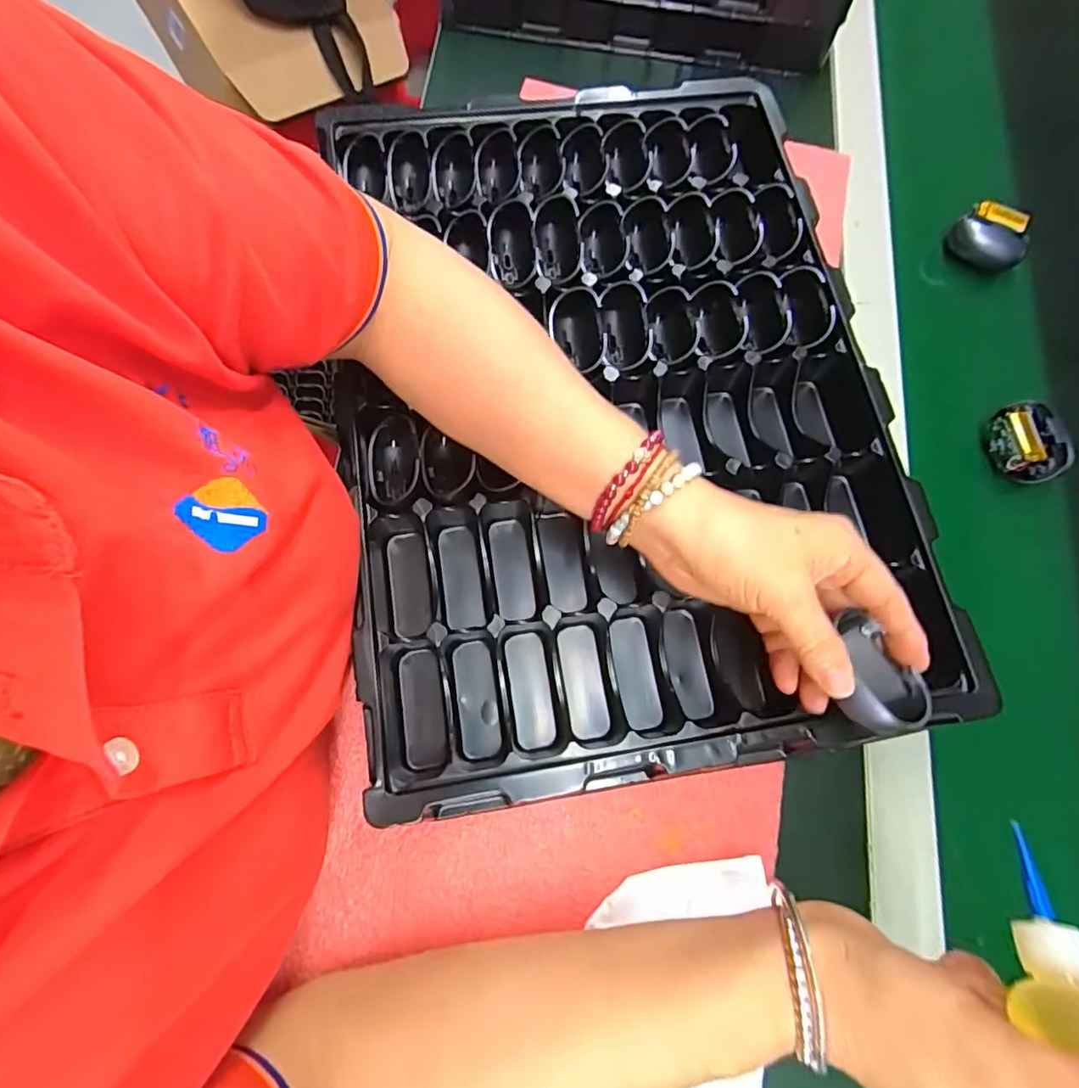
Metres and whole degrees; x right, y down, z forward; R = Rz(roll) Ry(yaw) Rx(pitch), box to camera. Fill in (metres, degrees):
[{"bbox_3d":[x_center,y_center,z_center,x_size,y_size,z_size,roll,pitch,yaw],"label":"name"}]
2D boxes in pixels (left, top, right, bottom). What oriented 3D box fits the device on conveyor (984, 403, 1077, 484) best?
[{"bbox_3d":[0.330,-0.068,0.375,0.036,0.020,0.053,-14,76,-7],"label":"device on conveyor"}]

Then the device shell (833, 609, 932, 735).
[{"bbox_3d":[0.155,0.063,0.259,0.039,0.019,0.050,-36,80,-9],"label":"device shell"}]

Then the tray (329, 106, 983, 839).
[{"bbox_3d":[0.049,-0.093,0.351,0.324,0.066,0.454,-6,75,-5],"label":"tray"}]

